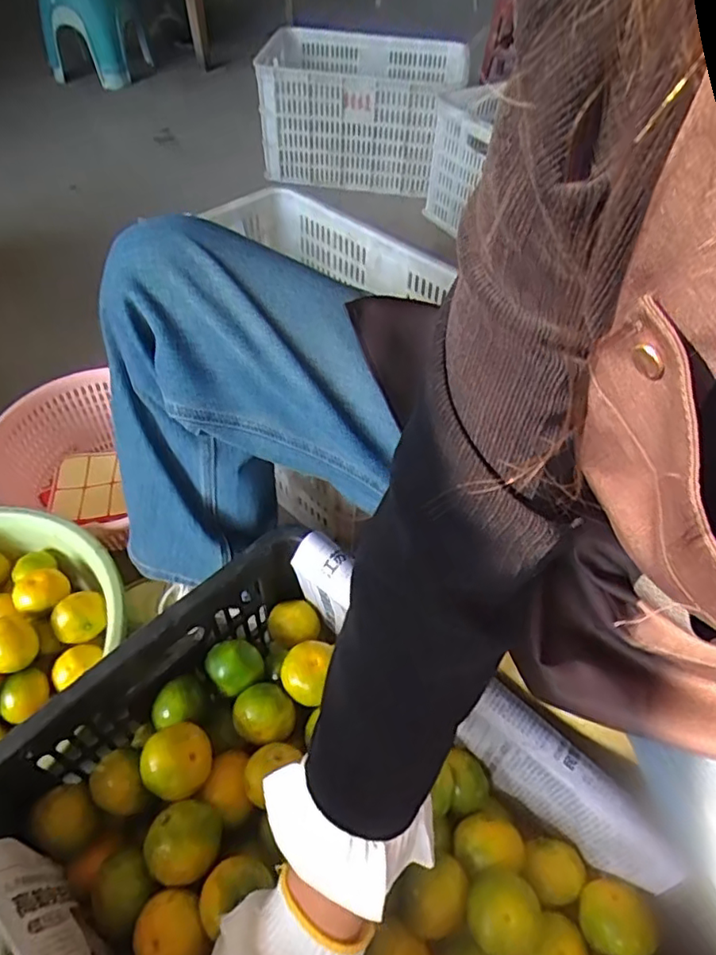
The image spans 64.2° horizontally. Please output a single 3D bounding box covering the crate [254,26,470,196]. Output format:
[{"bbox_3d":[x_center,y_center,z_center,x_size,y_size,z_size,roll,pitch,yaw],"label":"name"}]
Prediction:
[{"bbox_3d":[0.021,-0.966,1.504,0.470,0.274,0.415,8,51,2],"label":"crate"}]

